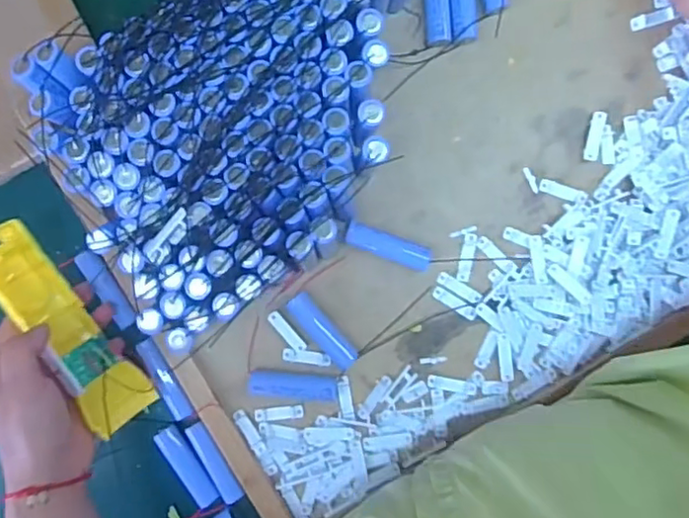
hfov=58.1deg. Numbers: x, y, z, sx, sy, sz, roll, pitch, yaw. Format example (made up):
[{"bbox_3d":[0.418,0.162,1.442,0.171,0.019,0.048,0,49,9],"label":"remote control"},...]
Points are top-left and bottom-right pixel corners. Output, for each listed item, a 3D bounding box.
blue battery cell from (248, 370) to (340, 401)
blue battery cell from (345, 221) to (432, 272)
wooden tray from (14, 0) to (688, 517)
[{"bbox_3d":[-0.038,0.096,0.466,0.066,0.019,0.016,5,91,1],"label":"blue battery cell"},{"bbox_3d":[0.033,-0.009,0.466,0.066,0.014,0.018,21,91,0],"label":"blue battery cell"},{"bbox_3d":[0.068,-0.063,0.439,0.451,0.078,0.379,-28,93,2],"label":"wooden tray"}]

